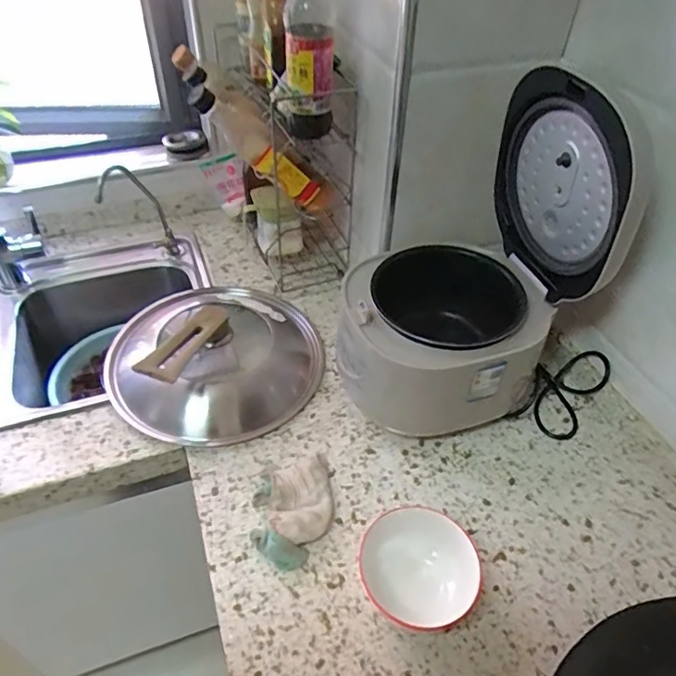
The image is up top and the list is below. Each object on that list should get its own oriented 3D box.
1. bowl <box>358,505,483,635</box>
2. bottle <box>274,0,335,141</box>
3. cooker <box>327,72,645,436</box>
[{"bbox_3d":[0.088,0.253,0.597,0.125,0.064,0.110,9,45,7],"label":"bowl"},{"bbox_3d":[-0.043,-0.382,0.707,0.072,0.245,0.059,6,44,5],"label":"bottle"},{"bbox_3d":[0.151,-0.084,0.695,0.278,0.417,0.233,-14,46,-16],"label":"cooker"}]

